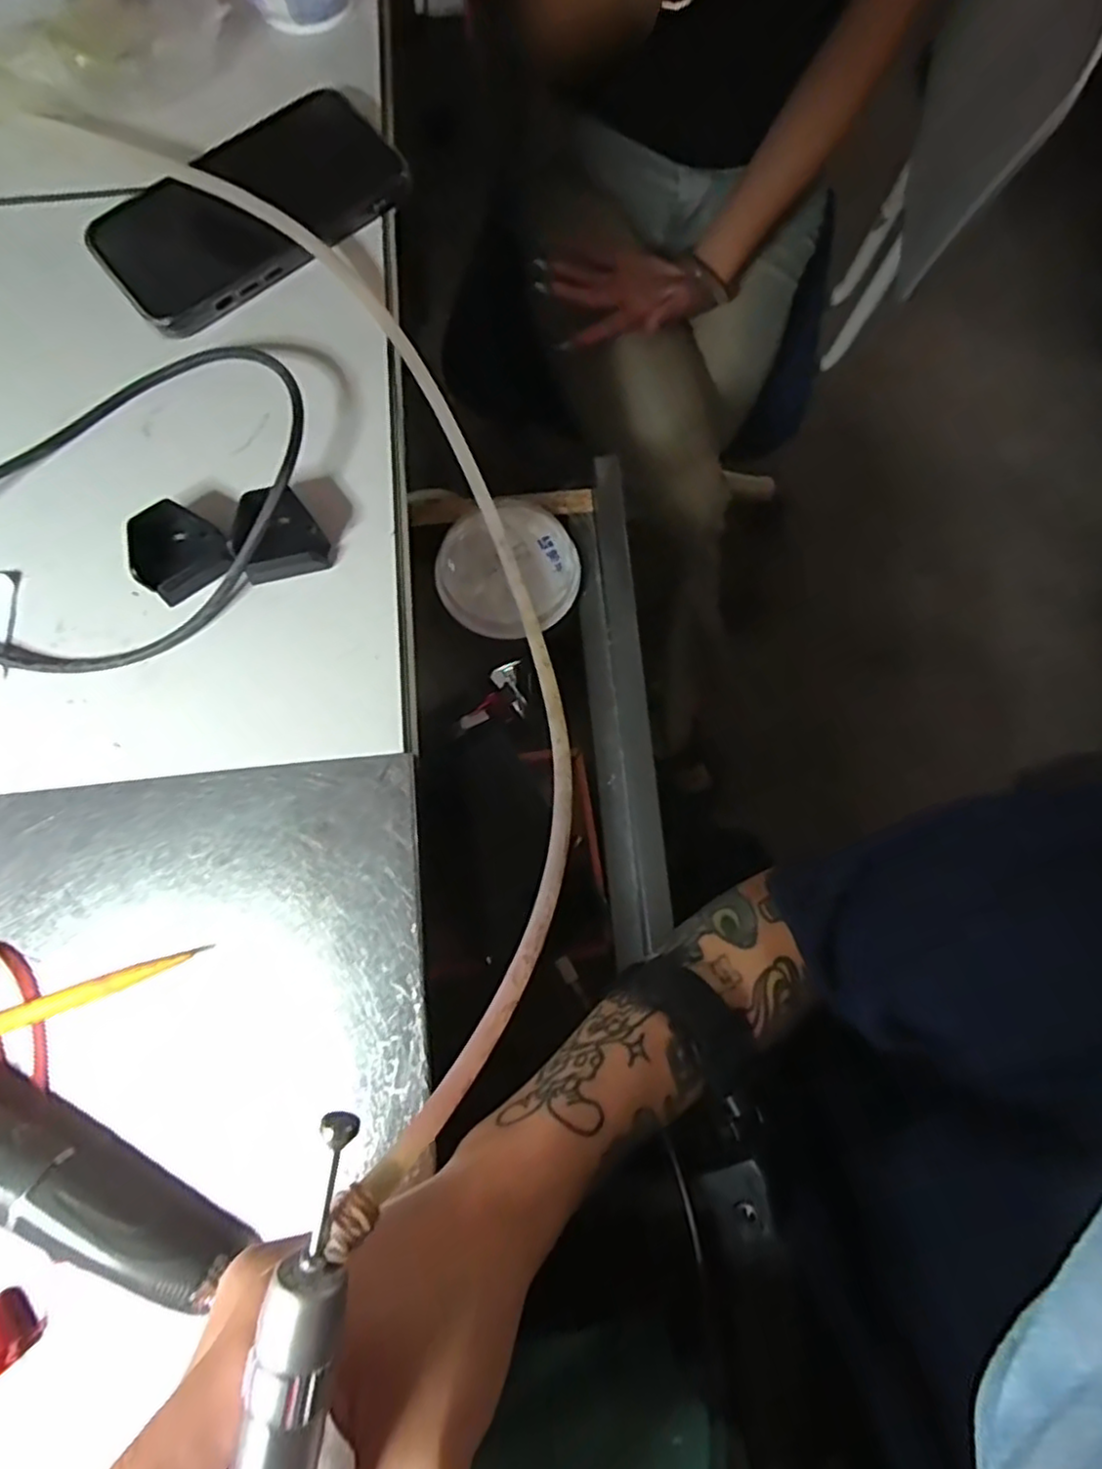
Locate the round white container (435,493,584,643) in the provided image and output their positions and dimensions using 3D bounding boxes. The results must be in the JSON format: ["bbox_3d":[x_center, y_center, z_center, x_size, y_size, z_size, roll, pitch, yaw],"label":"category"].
[{"bbox_3d":[-0.025,-0.099,0.415,0.085,0.012,0.082,0,77,1],"label":"round white container"}]

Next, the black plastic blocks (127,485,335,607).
[{"bbox_3d":[-0.140,-0.086,0.303,0.079,0.017,0.042,-12,77,-3],"label":"black plastic blocks"}]

